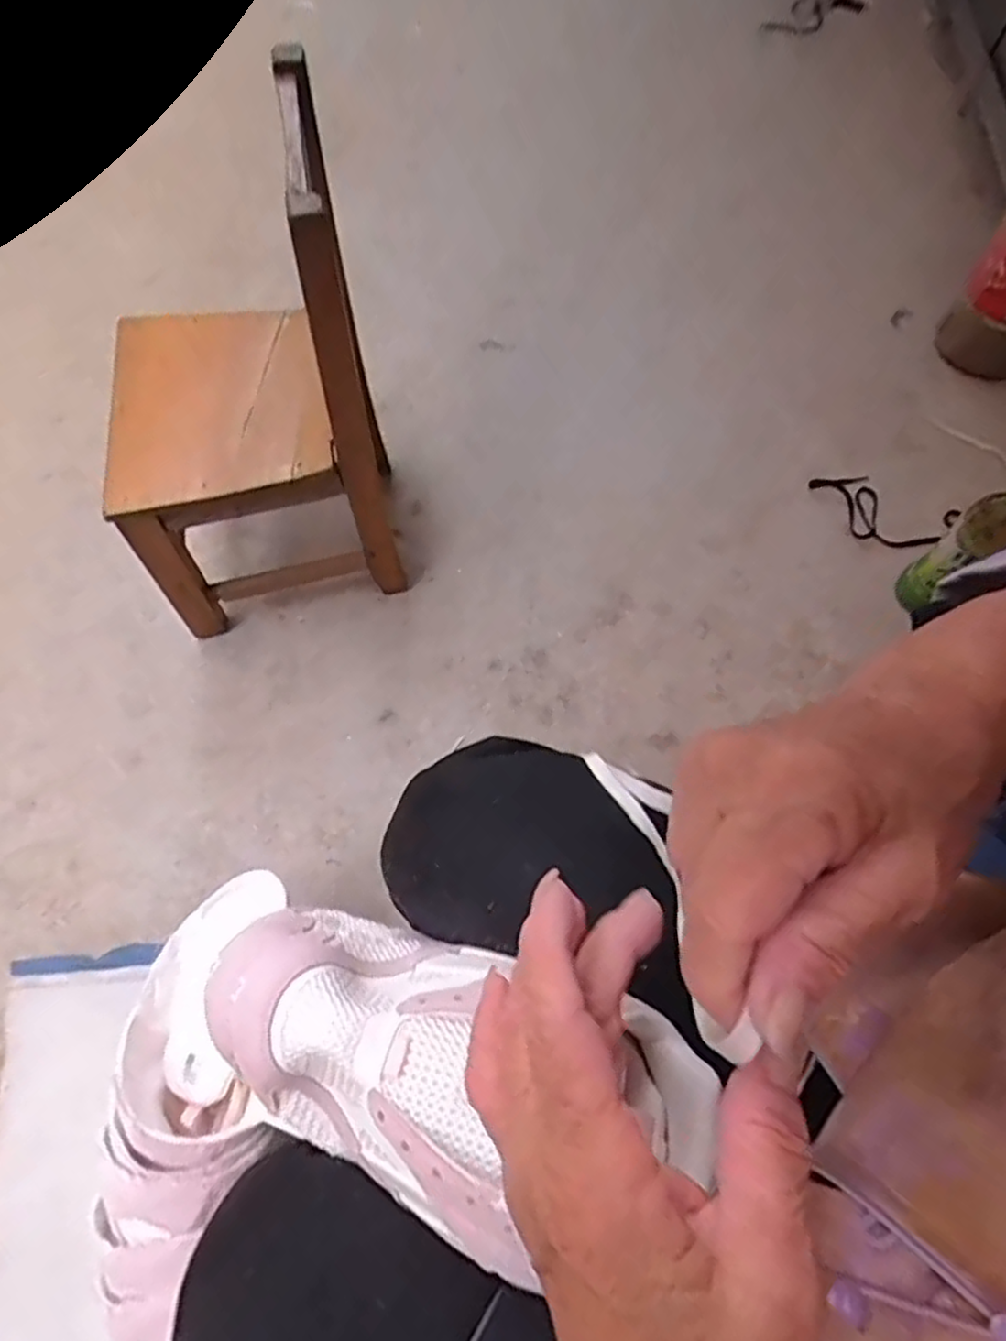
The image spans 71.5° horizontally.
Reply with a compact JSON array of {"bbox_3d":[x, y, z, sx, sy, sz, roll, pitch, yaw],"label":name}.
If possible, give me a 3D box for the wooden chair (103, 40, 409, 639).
[{"bbox_3d":[-0.276,-0.281,0.736,0.271,0.483,0.247,-11,65,-5],"label":"wooden chair"}]

